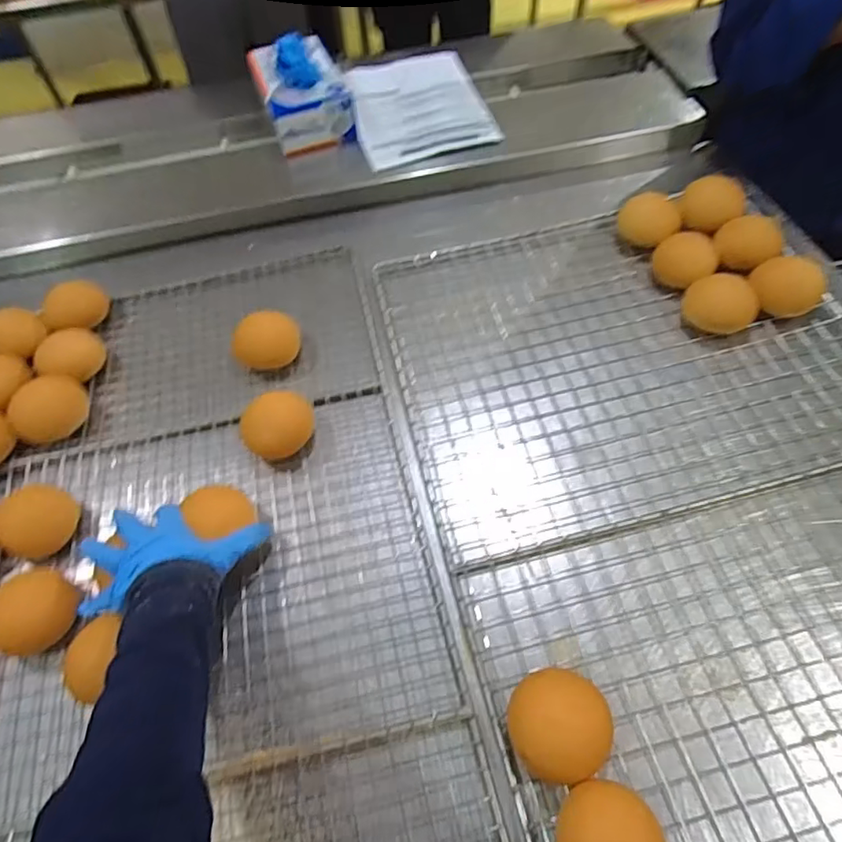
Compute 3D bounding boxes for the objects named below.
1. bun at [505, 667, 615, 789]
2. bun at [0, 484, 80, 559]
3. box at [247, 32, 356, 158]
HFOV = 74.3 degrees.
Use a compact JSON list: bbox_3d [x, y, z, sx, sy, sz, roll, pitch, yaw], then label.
[{"bbox_3d":[0.111,0.245,0.448,0.077,0.033,0.076,-2,57,3],"label":"bun"},{"bbox_3d":[-0.407,0.102,0.586,0.075,0.037,0.072,-2,57,3],"label":"bun"},{"bbox_3d":[-0.197,-0.529,0.897,0.137,0.132,0.197,-20,58,-8],"label":"box"}]

